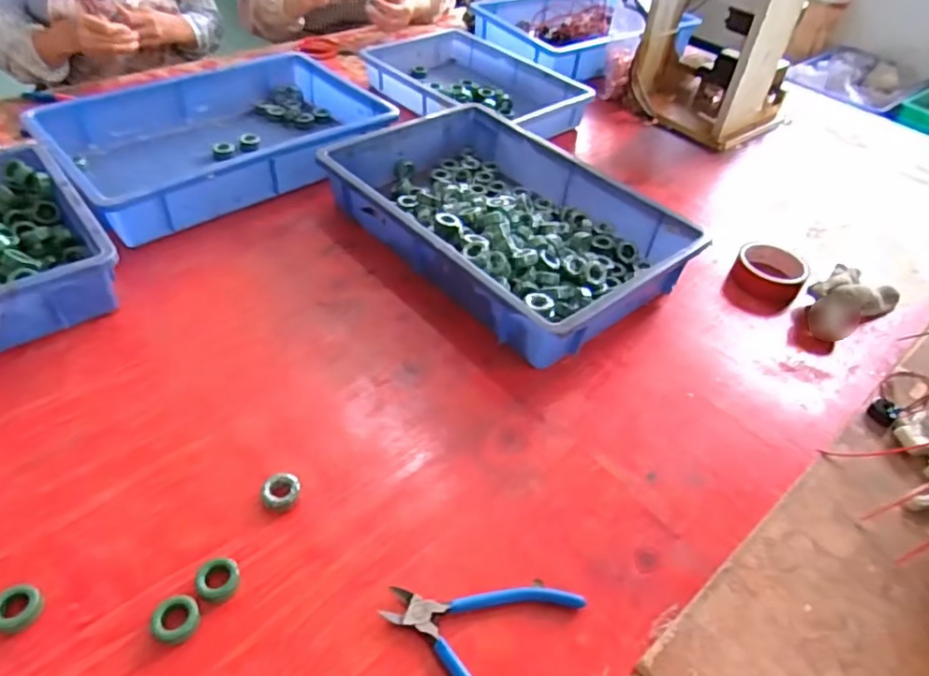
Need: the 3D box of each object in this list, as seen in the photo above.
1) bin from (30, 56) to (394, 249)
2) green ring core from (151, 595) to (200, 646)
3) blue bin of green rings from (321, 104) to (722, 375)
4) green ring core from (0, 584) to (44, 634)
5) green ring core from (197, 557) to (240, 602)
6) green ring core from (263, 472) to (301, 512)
[{"bbox_3d":[-0.351,-0.292,0.873,0.430,0.070,0.305,-33,56,-32],"label":"bin"},{"bbox_3d":[-0.208,0.203,0.432,0.033,0.010,0.031,3,45,-3],"label":"green ring core"},{"bbox_3d":[0.050,-0.155,0.775,0.284,0.080,0.421,-33,56,-32],"label":"blue bin of green rings"},{"bbox_3d":[-0.321,0.194,0.430,0.030,0.012,0.033,3,45,-3],"label":"green ring core"},{"bbox_3d":[-0.185,0.182,0.453,0.031,0.014,0.029,3,45,-3],"label":"green ring core"},{"bbox_3d":[-0.155,0.131,0.509,0.030,0.011,0.032,3,45,-3],"label":"green ring core"}]

